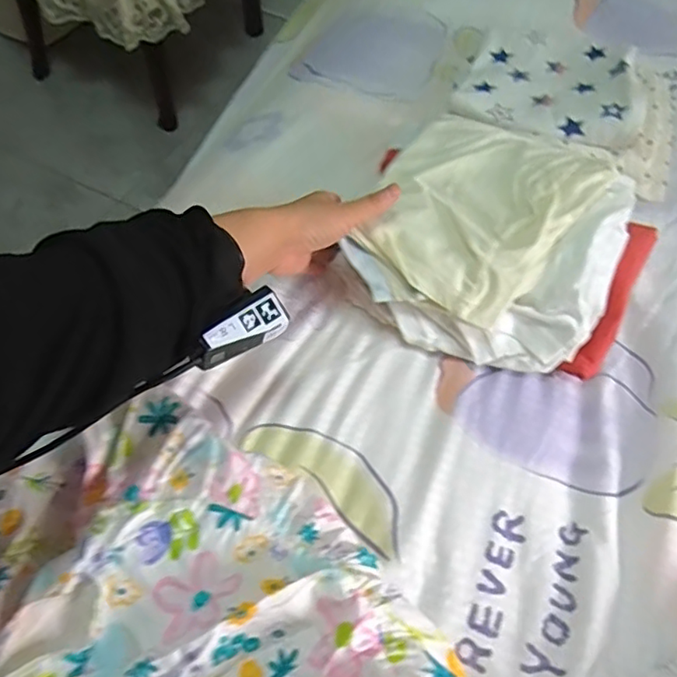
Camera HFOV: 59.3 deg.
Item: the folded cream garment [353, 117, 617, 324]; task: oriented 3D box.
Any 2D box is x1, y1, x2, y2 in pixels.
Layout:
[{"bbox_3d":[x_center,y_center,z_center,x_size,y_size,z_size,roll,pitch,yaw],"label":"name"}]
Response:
[{"bbox_3d":[0.122,-0.120,0.539,0.181,0.034,0.202,33,64,22],"label":"folded cream garment"}]

